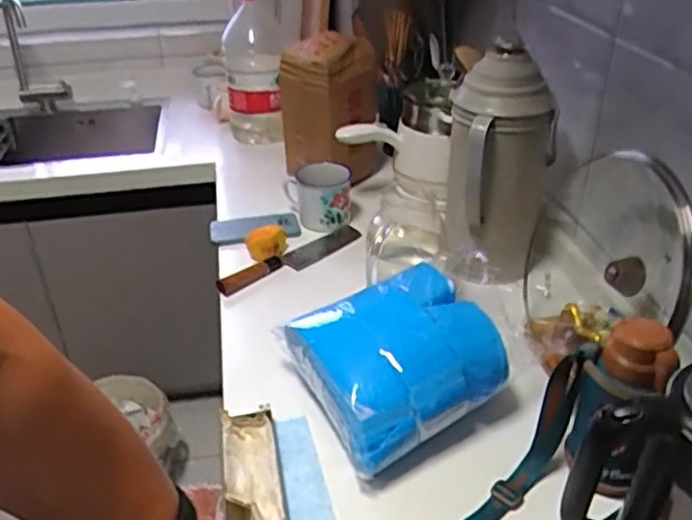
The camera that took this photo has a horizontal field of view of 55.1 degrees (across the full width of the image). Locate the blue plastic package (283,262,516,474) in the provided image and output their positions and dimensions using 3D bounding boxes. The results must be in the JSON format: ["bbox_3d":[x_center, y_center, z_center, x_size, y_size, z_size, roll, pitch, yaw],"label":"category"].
[{"bbox_3d":[0.062,0.120,0.850,0.218,0.108,0.232,-15,40,-24],"label":"blue plastic package"}]

